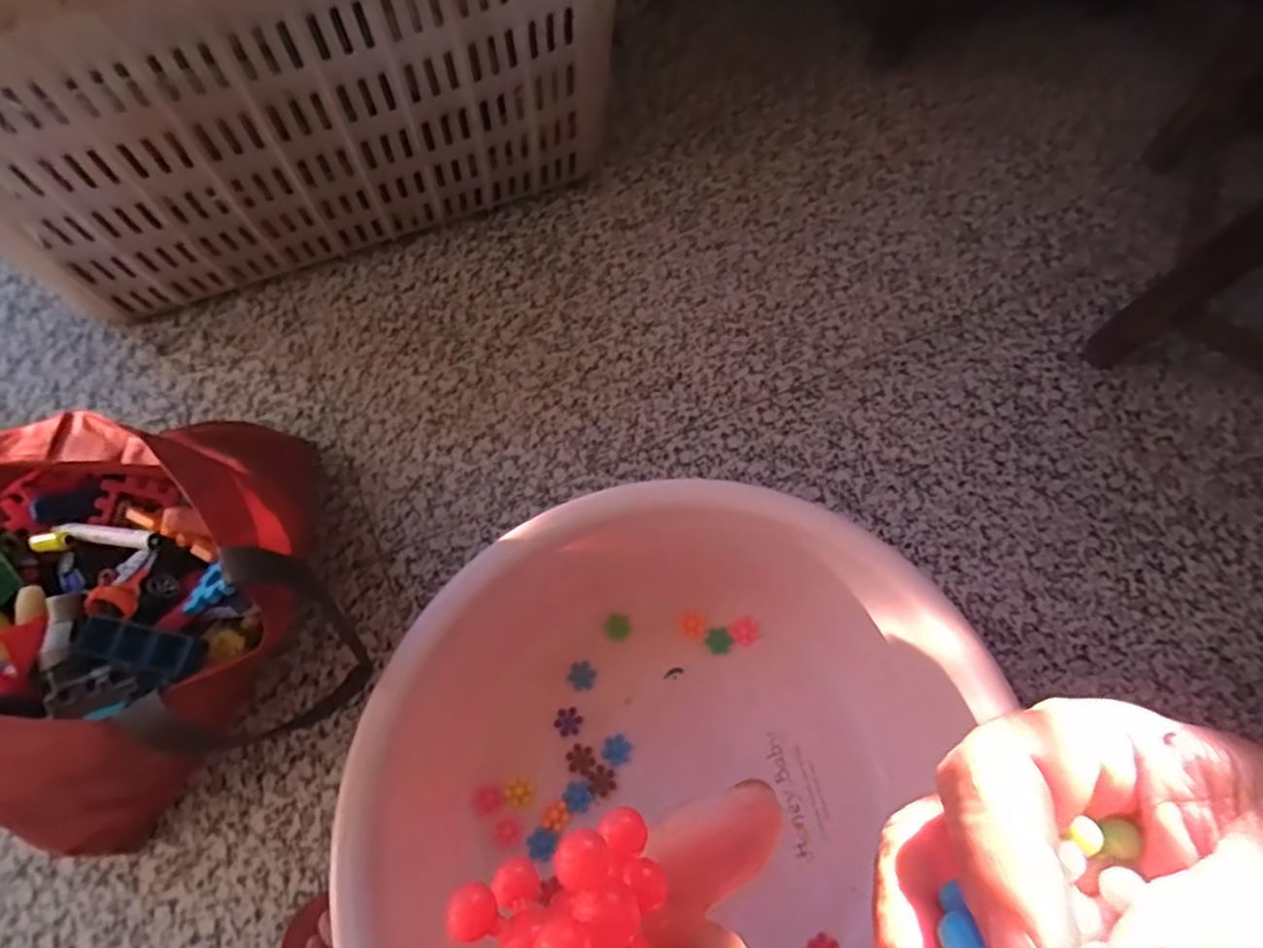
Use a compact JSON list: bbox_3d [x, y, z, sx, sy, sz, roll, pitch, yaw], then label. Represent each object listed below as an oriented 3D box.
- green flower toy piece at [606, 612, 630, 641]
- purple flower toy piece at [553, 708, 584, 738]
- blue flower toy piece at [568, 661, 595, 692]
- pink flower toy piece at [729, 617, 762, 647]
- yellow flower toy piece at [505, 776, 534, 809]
[{"bbox_3d":[-0.013,0.151,0.669,0.024,0.007,0.025,1,70,-2],"label":"green flower toy piece"},{"bbox_3d":[-0.060,0.233,0.637,0.025,0.004,0.026,20,71,5],"label":"purple flower toy piece"},{"bbox_3d":[-0.048,0.196,0.656,0.025,0.006,0.027,17,70,4],"label":"blue flower toy piece"},{"bbox_3d":[0.111,0.154,0.665,0.028,0.006,0.028,0,88,10],"label":"pink flower toy piece"},{"bbox_3d":[-0.101,0.287,0.612,0.024,0.004,0.025,1,70,-2],"label":"yellow flower toy piece"}]

